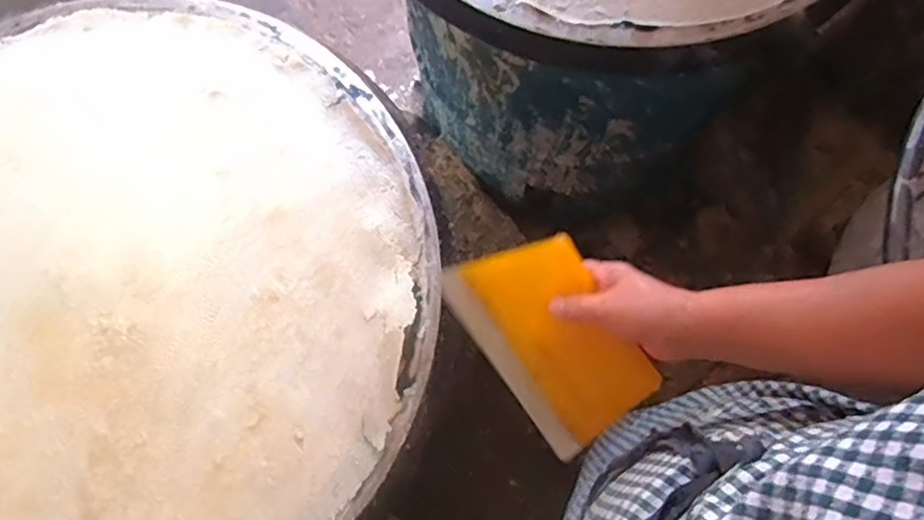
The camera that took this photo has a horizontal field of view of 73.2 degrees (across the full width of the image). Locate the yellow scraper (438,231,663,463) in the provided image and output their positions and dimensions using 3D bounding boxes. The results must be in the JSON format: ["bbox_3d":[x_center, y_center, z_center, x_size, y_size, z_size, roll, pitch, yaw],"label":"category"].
[{"bbox_3d":[0.079,0.067,0.541,0.129,0.021,0.189,-38,96,26],"label":"yellow scraper"}]

